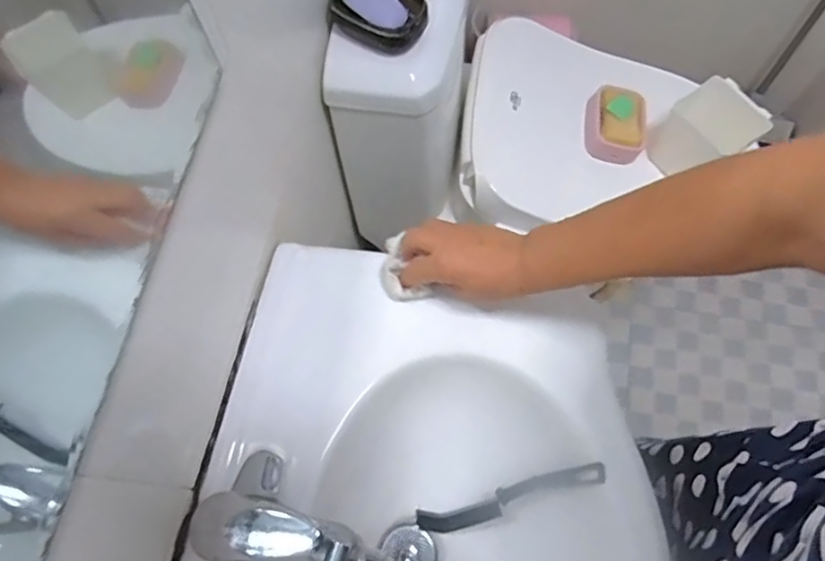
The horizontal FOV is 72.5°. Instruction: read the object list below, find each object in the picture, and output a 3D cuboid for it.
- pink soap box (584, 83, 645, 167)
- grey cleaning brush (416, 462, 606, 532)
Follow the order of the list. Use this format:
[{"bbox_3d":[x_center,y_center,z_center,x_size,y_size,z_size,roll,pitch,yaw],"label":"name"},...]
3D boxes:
[{"bbox_3d":[0.329,-0.257,0.916,0.095,0.039,0.129,11,68,6],"label":"pink soap box"},{"bbox_3d":[0.092,0.211,0.545,0.201,0.023,0.027,-30,66,25],"label":"grey cleaning brush"}]

